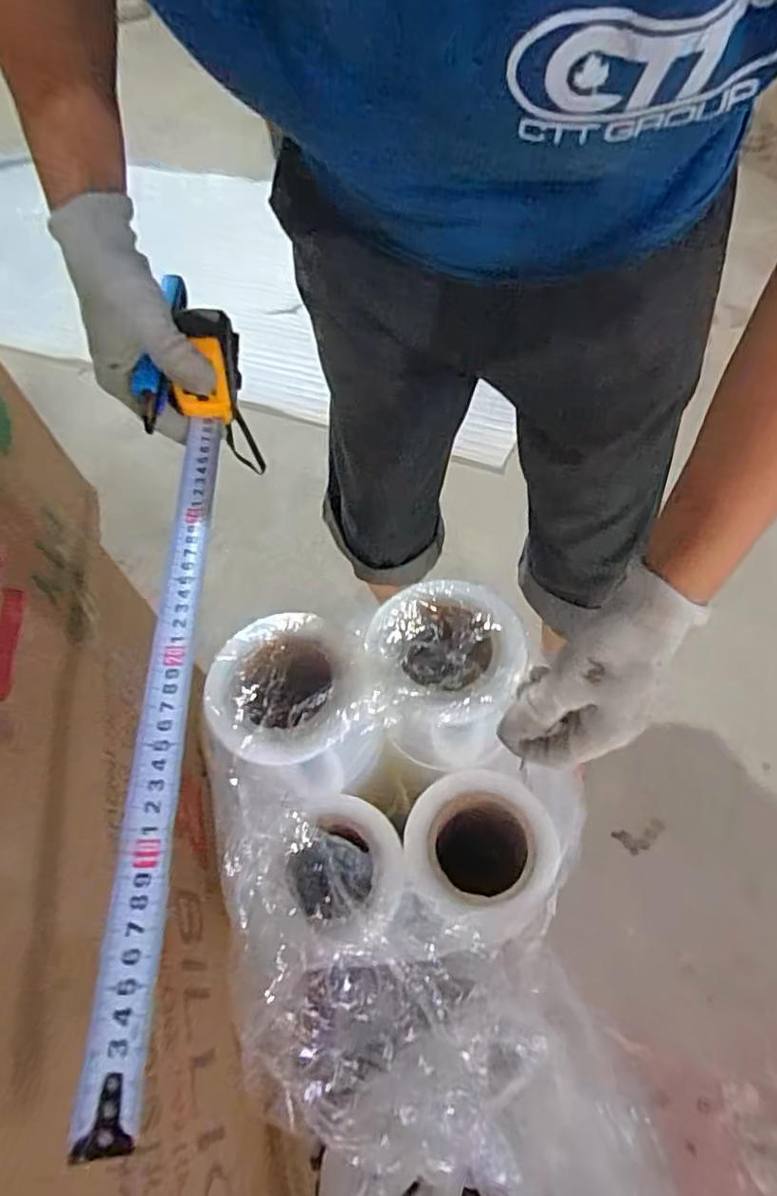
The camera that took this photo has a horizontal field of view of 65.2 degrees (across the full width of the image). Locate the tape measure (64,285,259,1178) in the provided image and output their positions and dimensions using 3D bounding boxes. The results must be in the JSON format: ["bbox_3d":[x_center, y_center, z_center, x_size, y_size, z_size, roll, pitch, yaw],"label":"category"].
[{"bbox_3d":[-0.110,0.005,0.321,0.038,0.051,0.418,-2,59,-1],"label":"tape measure"}]

